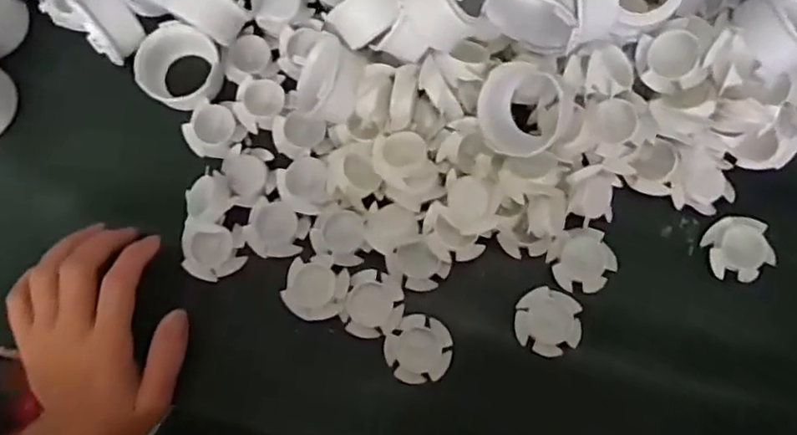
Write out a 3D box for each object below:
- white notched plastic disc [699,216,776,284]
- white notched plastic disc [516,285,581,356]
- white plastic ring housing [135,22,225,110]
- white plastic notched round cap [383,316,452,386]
[{"bbox_3d":[0.217,0.020,0.383,0.035,0.013,0.040,-13,80,-2],"label":"white notched plastic disc"},{"bbox_3d":[0.093,0.065,0.373,0.039,0.008,0.039,0,80,0],"label":"white notched plastic disc"},{"bbox_3d":[-0.148,-0.103,0.408,0.053,0.030,0.052,0,80,0],"label":"white plastic ring housing"},{"bbox_3d":[0.013,0.081,0.372,0.040,0.007,0.039,0,80,0],"label":"white plastic notched round cap"}]

